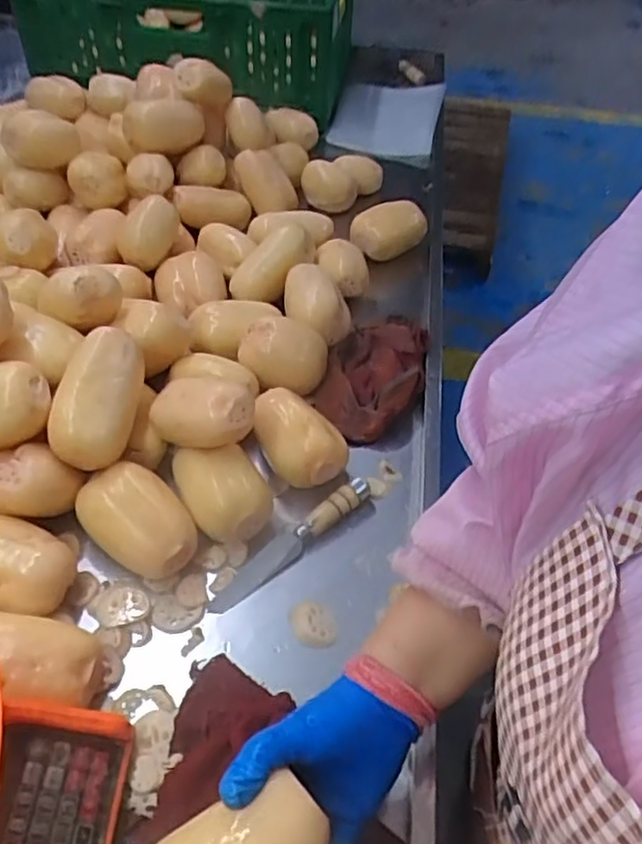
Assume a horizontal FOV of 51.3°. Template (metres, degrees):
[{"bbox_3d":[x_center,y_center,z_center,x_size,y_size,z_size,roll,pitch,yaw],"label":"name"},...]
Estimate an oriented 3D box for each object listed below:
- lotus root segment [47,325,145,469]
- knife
[{"bbox_3d":[-0.224,-0.028,0.675,0.067,0.079,0.134,7,48,3],"label":"lotus root segment"},{"bbox_3d":[-0.030,0.120,0.693,0.209,0.028,0.034,-30,56,-26],"label":"knife"}]

